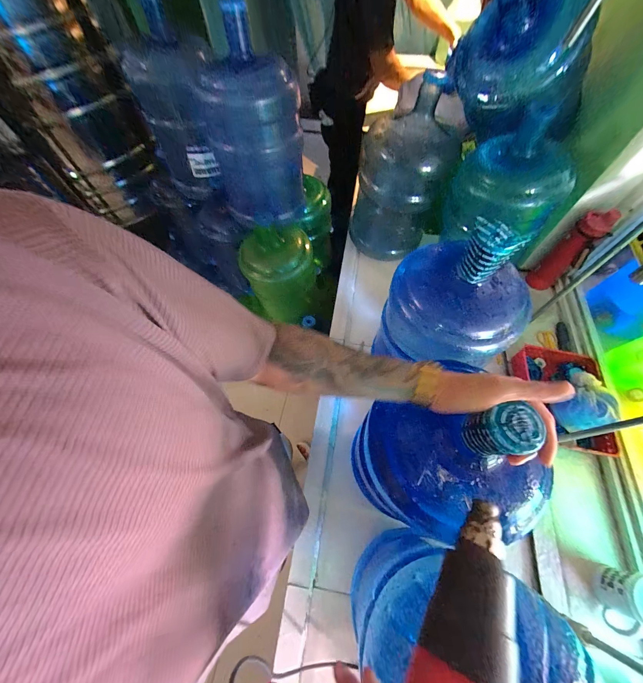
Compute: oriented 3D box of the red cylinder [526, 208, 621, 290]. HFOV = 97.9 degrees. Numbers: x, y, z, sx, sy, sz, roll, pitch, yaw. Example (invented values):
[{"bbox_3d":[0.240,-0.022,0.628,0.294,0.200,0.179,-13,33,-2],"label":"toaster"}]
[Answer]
[{"bbox_3d":[0.755,-0.271,0.863,0.078,0.266,0.075,34,68,17],"label":"red cylinder"}]

